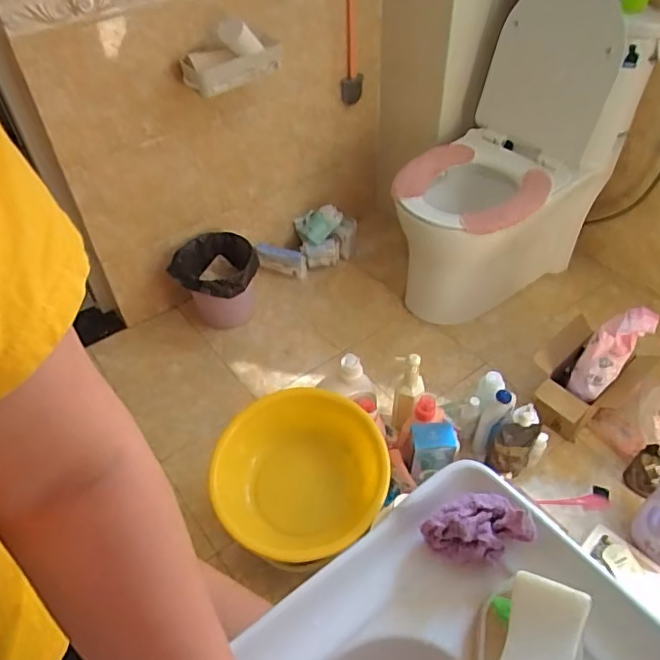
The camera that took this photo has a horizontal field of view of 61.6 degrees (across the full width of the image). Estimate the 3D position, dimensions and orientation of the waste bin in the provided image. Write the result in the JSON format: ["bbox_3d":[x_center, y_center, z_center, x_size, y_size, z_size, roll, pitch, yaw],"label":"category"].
[{"bbox_3d":[-0.338,-0.128,1.724,0.257,0.245,0.232,-26,51,-20],"label":"waste bin"}]

